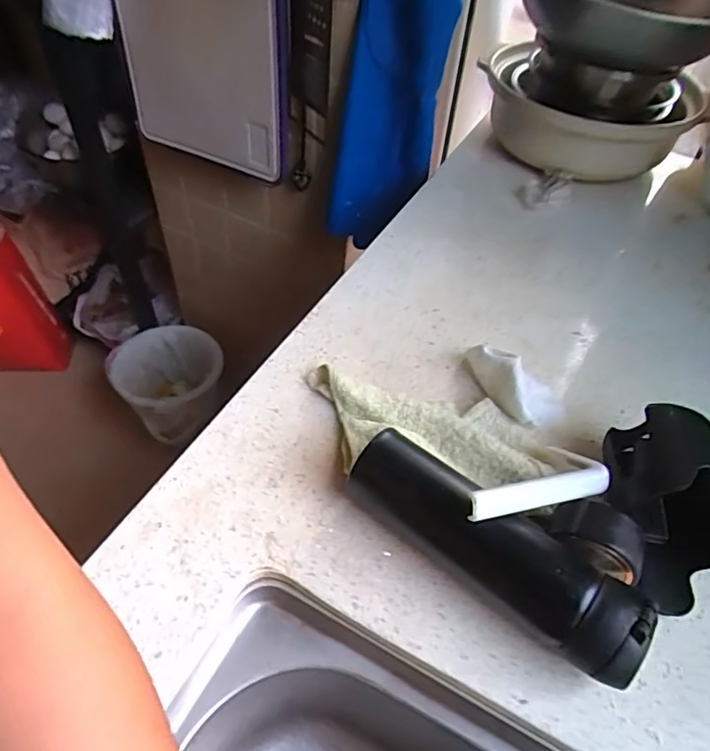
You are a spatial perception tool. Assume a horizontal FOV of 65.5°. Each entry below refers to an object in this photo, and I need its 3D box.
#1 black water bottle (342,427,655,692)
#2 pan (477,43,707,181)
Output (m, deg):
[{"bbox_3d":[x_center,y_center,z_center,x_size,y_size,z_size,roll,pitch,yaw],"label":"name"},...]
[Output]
[{"bbox_3d":[0.094,0.121,0.392,0.212,0.071,0.056,34,56,23],"label":"black water bottle"},{"bbox_3d":[0.312,-0.363,0.794,0.293,0.124,0.221,26,53,17],"label":"pan"}]

